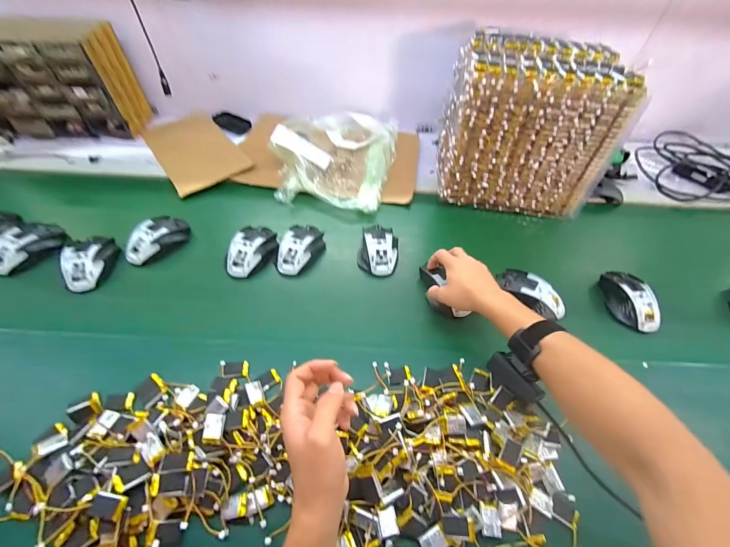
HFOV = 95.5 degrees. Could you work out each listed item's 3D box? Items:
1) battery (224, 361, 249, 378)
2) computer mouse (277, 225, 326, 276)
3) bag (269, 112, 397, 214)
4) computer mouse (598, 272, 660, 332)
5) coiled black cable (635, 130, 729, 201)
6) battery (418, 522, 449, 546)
[{"bbox_3d":[-0.181,0.135,0.463,0.035,0.011,0.020,-3,50,-5],"label":"battery"},{"bbox_3d":[-0.121,-0.046,0.608,0.070,0.044,0.108,17,51,11],"label":"computer mouse"},{"bbox_3d":[-0.075,-0.297,0.783,0.282,0.088,0.350,10,50,5],"label":"bag"},{"bbox_3d":[0.449,0.042,0.559,0.061,0.034,0.112,3,50,-1],"label":"computer mouse"},{"bbox_3d":[0.887,-0.263,0.840,0.336,0.044,0.283,-36,60,-28],"label":"coiled black cable"},{"bbox_3d":[0.073,0.280,0.346,0.029,0.005,0.021,-31,64,-11],"label":"battery"}]

